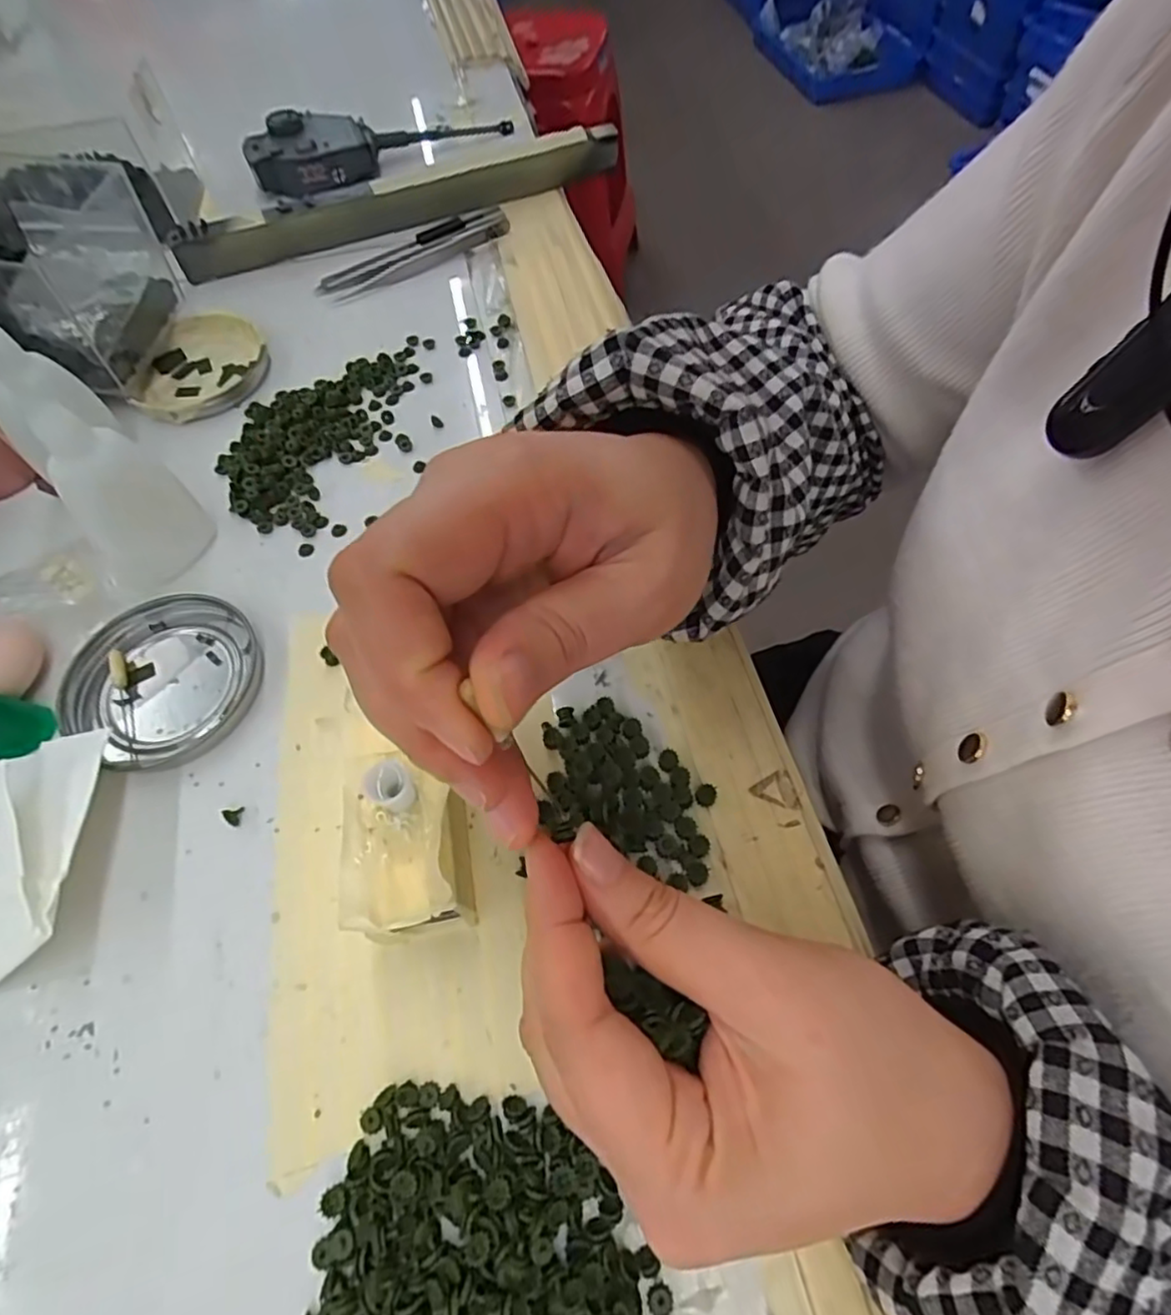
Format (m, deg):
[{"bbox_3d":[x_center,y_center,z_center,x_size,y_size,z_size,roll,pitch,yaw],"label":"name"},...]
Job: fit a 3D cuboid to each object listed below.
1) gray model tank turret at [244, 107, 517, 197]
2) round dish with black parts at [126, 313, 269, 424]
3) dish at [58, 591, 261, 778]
[{"bbox_3d":[-0.147,-0.379,0.470,0.188,0.033,0.048,-29,64,-14],"label":"gray model tank turret"},{"bbox_3d":[-0.217,-0.164,0.373,0.068,0.015,0.077,-2,61,0],"label":"round dish with black parts"},{"bbox_3d":[-0.177,0.007,0.275,0.073,0.009,0.076,-1,61,1],"label":"dish"}]

